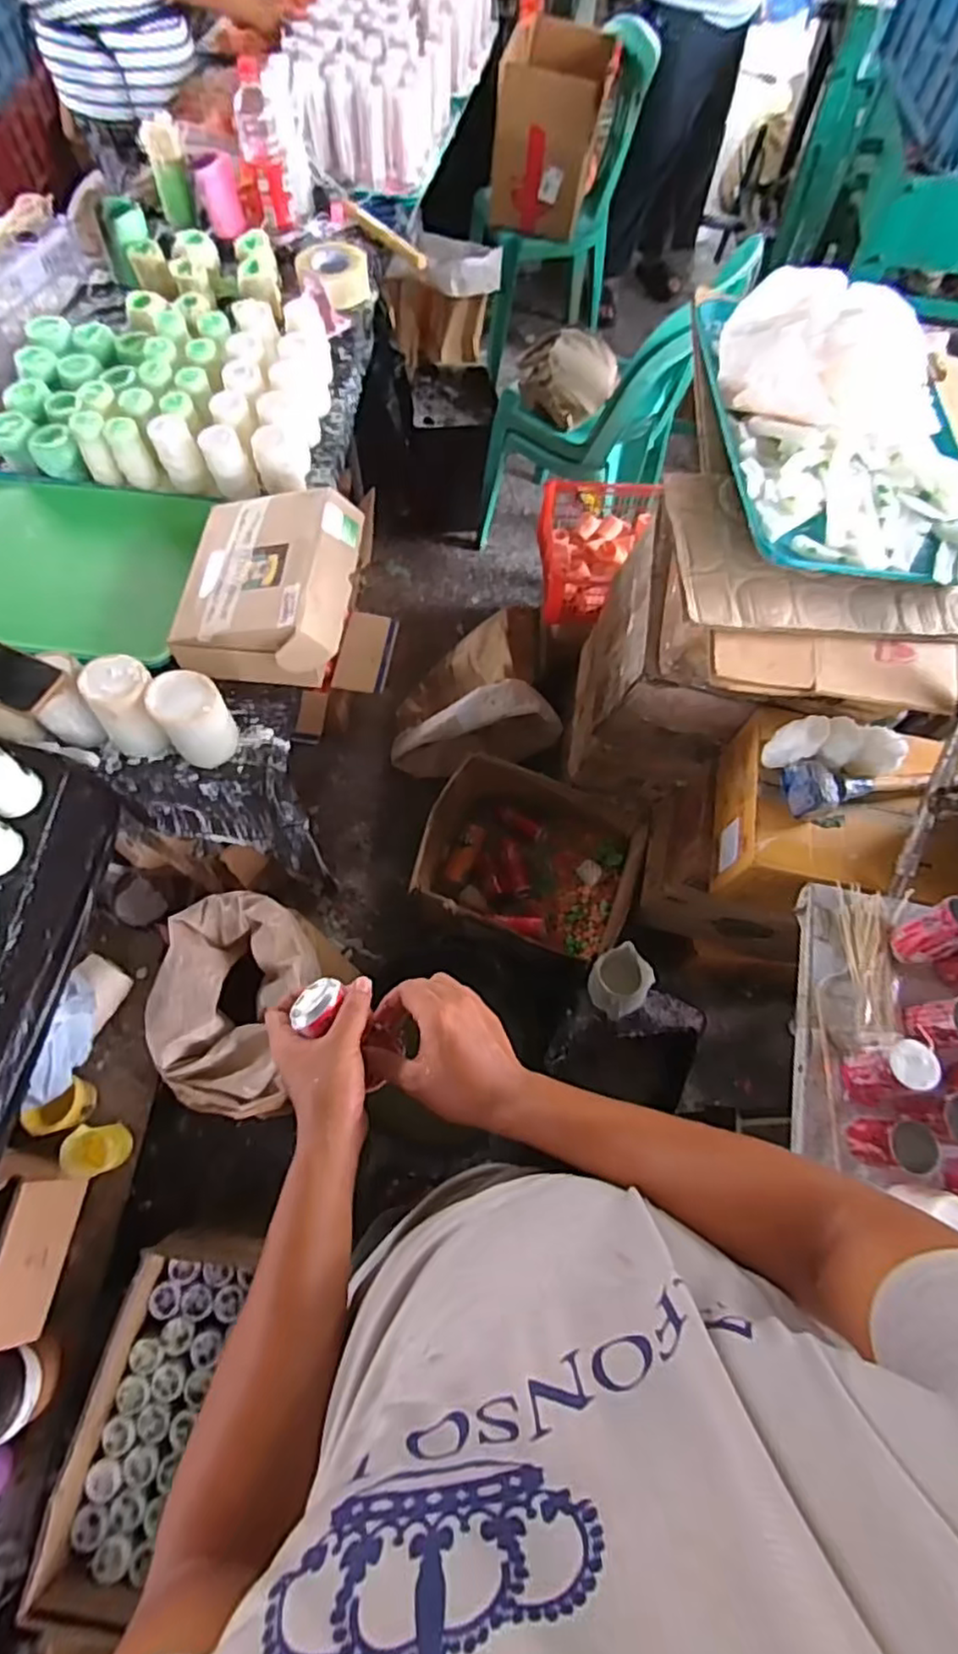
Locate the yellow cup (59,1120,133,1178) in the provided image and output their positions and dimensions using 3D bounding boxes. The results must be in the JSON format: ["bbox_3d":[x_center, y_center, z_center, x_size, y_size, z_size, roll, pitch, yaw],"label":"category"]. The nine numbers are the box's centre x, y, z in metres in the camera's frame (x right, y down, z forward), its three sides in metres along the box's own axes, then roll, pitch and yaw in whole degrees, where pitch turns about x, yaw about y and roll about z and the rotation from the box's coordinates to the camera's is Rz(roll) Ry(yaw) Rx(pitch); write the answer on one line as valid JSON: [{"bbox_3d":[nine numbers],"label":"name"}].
[{"bbox_3d":[-0.614,0.517,1.071,0.078,0.077,0.073,0,67,-1],"label":"yellow cup"}]

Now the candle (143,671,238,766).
[{"bbox_3d":[-0.371,-0.142,0.877,0.082,0.121,0.075,0,67,-1],"label":"candle"}]

